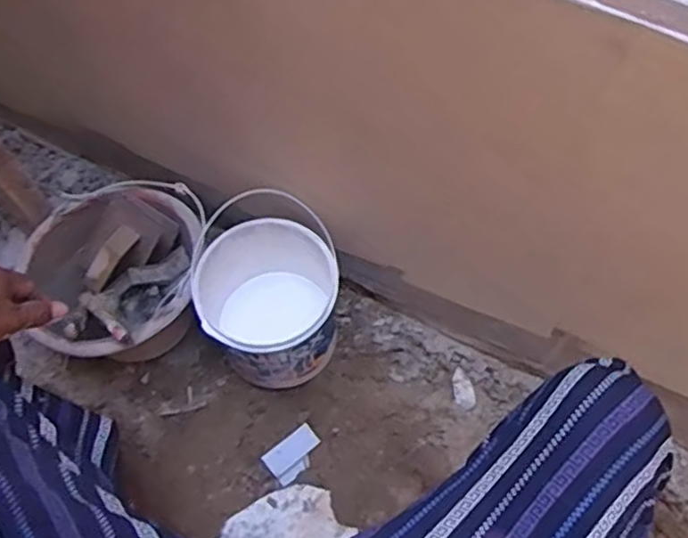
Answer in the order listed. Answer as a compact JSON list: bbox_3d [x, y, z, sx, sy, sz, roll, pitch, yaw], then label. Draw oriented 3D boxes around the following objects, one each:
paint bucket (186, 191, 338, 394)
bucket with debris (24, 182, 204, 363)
[{"bbox_3d":[-0.104,0.038,0.914,0.181,0.210,0.199,1,63,-2],"label":"paint bucket"},{"bbox_3d":[-0.315,0.023,0.933,0.224,0.161,0.242,1,63,-2],"label":"bucket with debris"}]

